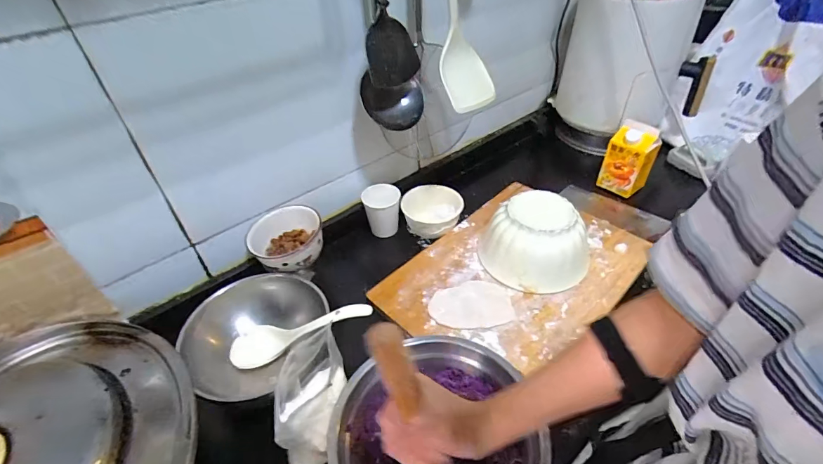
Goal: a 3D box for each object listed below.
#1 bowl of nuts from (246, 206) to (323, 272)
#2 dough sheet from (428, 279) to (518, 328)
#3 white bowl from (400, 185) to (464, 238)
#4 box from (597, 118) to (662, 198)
[{"bbox_3d":[-0.198,0.015,0.640,0.103,0.055,0.112,-2,42,2],"label":"bowl of nuts"},{"bbox_3d":[0.093,0.113,0.625,0.128,0.004,0.088,-8,42,-6],"label":"dough sheet"},{"bbox_3d":[0.043,-0.038,0.774,0.112,0.055,0.112,-14,43,-12],"label":"white bowl"},{"bbox_3d":[0.461,-0.148,0.841,0.056,0.158,0.084,-32,49,-28],"label":"box"}]

